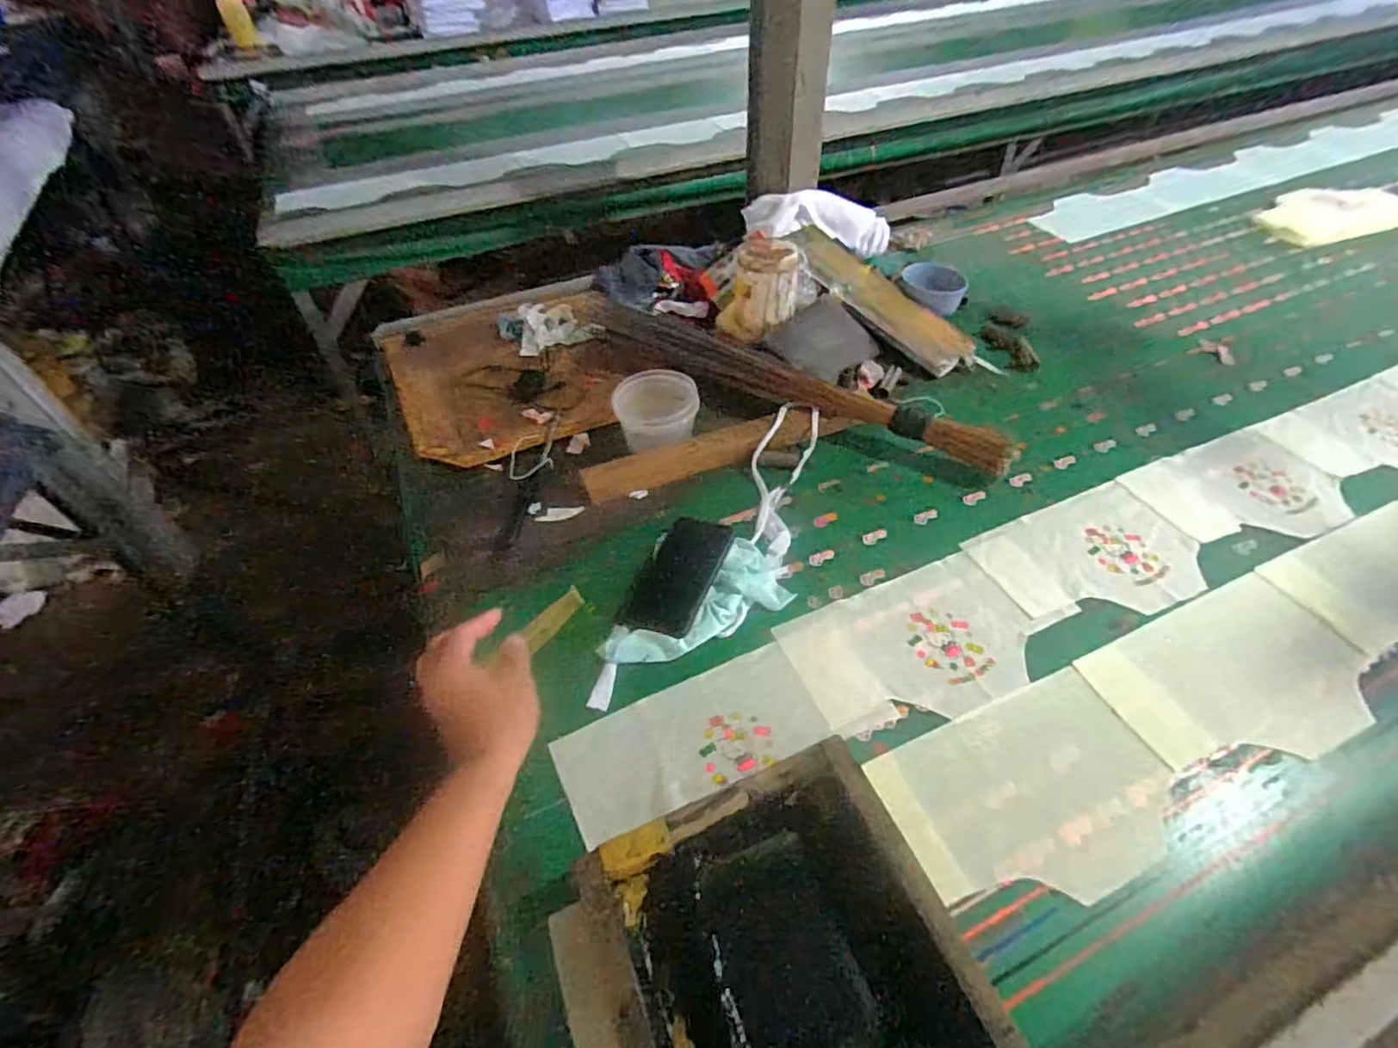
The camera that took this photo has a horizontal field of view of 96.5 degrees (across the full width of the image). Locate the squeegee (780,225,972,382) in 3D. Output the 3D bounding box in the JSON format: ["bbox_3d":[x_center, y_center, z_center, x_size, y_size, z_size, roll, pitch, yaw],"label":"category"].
[{"bbox_3d":[0.288,-0.391,1.053,0.118,0.024,0.385,-31,68,-24],"label":"squeegee"}]

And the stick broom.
[{"bbox_3d":[0.076,-0.229,0.941,0.764,0.066,0.091,26,53,25],"label":"stick broom"}]

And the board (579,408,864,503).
[{"bbox_3d":[0.027,-0.103,0.853,0.370,0.010,0.061,-17,67,-10],"label":"board"}]

